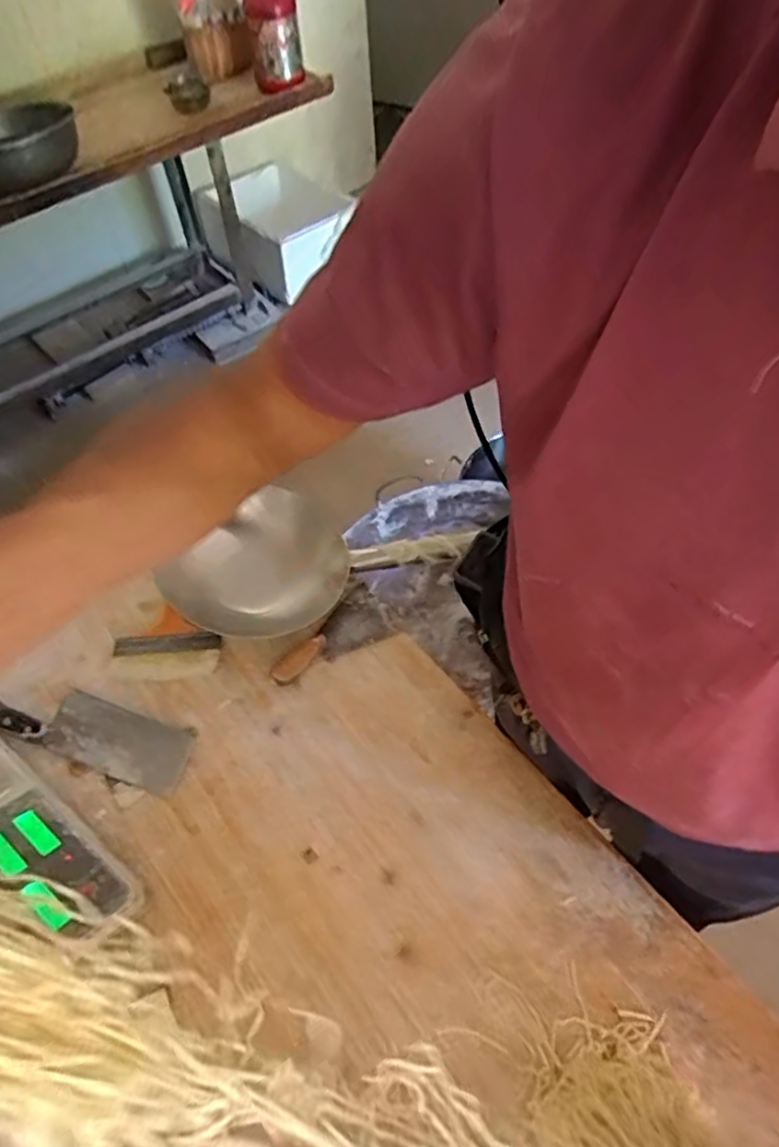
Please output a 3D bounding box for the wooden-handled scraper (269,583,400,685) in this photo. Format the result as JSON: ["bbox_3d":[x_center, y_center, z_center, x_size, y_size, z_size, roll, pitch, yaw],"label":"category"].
[{"bbox_3d":[-0.071,0.083,0.846,0.175,0.022,0.077,-32,59,-33],"label":"wooden-handled scraper"}]

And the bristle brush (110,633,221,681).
[{"bbox_3d":[-0.277,0.103,0.839,0.128,0.029,0.057,0,55,3],"label":"bristle brush"}]

